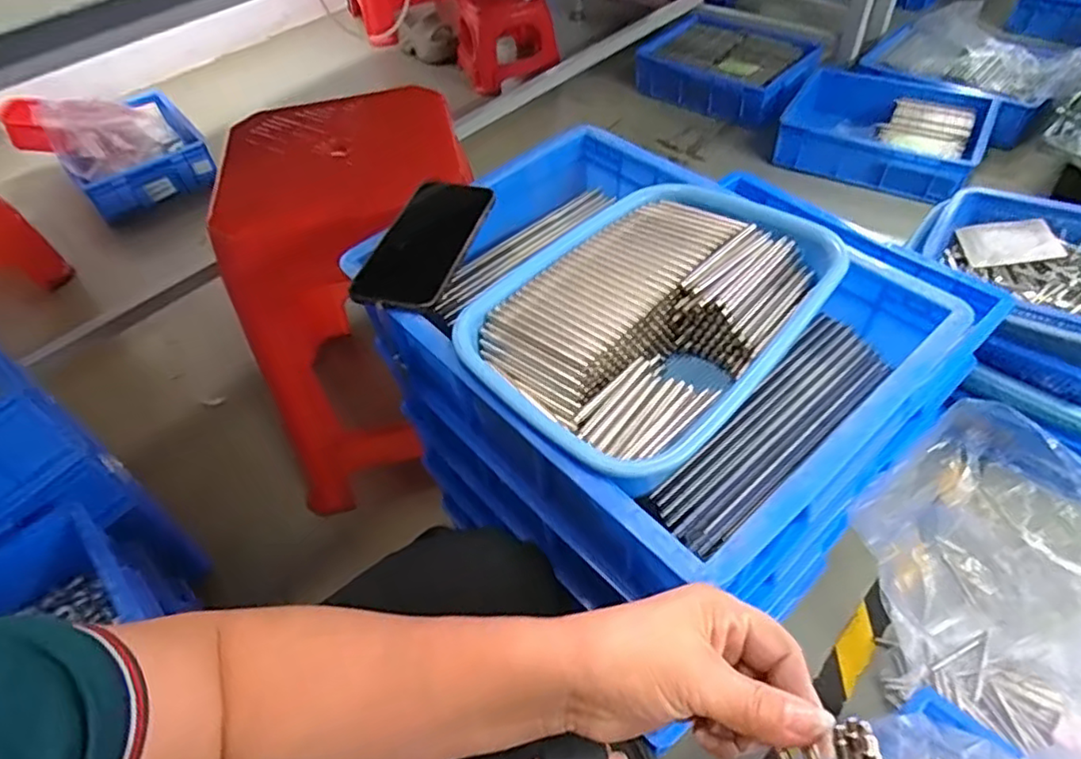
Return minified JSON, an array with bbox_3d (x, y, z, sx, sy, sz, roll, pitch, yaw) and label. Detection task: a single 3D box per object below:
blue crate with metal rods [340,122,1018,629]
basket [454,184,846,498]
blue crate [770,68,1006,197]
[{"bbox_3d":[0.075,-0.048,0.532,0.310,0.134,0.404,-37,57,-23],"label":"blue crate with metal rods"},{"bbox_3d":[0.086,-0.048,0.498,0.209,0.070,0.292,35,61,28],"label":"basket"},{"bbox_3d":[0.798,-0.575,1.474,0.431,0.123,0.343,31,60,26],"label":"blue crate"}]

